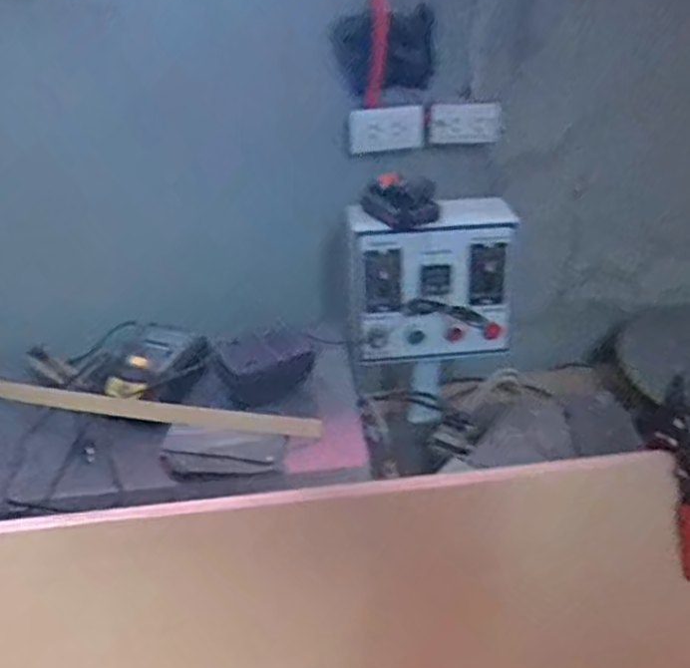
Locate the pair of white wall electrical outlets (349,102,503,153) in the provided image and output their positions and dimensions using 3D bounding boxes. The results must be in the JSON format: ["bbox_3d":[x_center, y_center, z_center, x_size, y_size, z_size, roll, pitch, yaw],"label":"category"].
[{"bbox_3d":[0.131,-0.344,1.189,0.242,0.064,0.039,-8,37,-7],"label":"pair of white wall electrical outlets"}]

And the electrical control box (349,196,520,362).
[{"bbox_3d":[0.133,-0.072,1.101,0.248,0.225,0.117,-5,36,-3],"label":"electrical control box"}]

